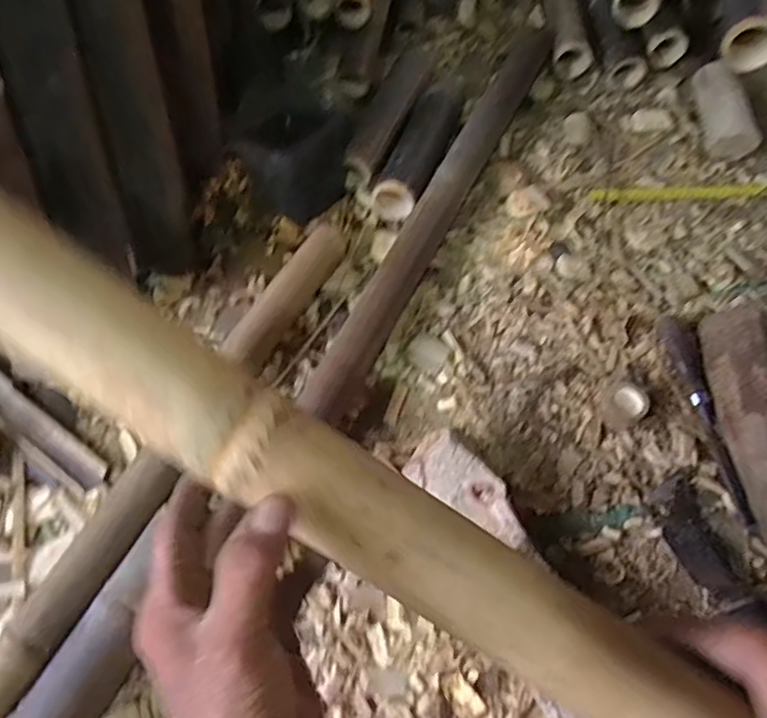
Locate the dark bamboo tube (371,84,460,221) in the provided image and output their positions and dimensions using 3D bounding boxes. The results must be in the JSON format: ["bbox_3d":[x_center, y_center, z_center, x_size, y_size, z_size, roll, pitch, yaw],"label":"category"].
[{"bbox_3d":[0.053,-0.289,0.819,0.073,0.071,0.234,18,61,12],"label":"dark bamboo tube"}]

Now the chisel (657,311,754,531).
[{"bbox_3d":[0.342,0.055,0.640,0.028,0.023,0.236,-7,59,-4],"label":"chisel"}]

